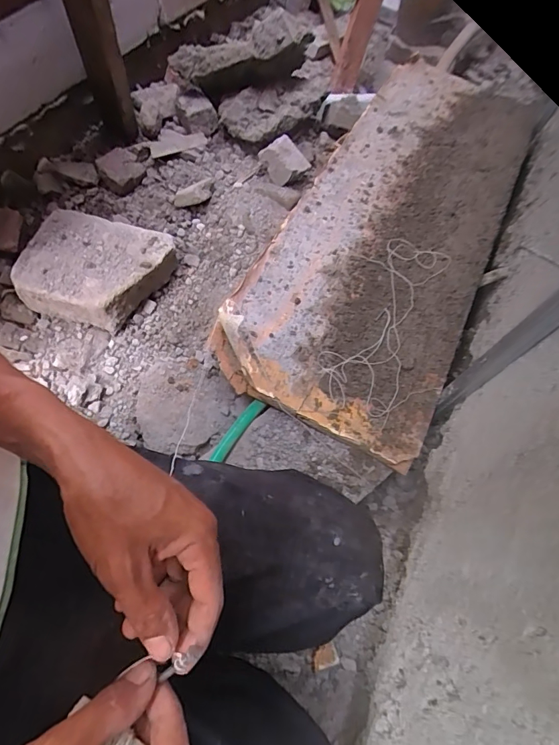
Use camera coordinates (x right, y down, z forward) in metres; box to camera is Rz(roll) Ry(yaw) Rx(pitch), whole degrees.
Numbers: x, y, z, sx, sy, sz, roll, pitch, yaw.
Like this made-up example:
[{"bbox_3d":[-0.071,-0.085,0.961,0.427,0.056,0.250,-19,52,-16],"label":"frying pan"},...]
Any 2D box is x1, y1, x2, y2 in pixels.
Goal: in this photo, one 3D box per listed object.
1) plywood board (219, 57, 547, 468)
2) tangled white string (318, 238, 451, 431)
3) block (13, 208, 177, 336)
[{"bbox_3d":[0.248,-0.333,0.864,0.386,0.055,1.001,25,64,9],"label":"plywood board"},{"bbox_3d":[0.192,-0.093,0.732,0.176,0.016,0.367,21,61,1],"label":"tangled white string"},{"bbox_3d":[-0.341,-0.193,0.787,0.251,0.081,0.201,17,61,-1],"label":"block"}]

